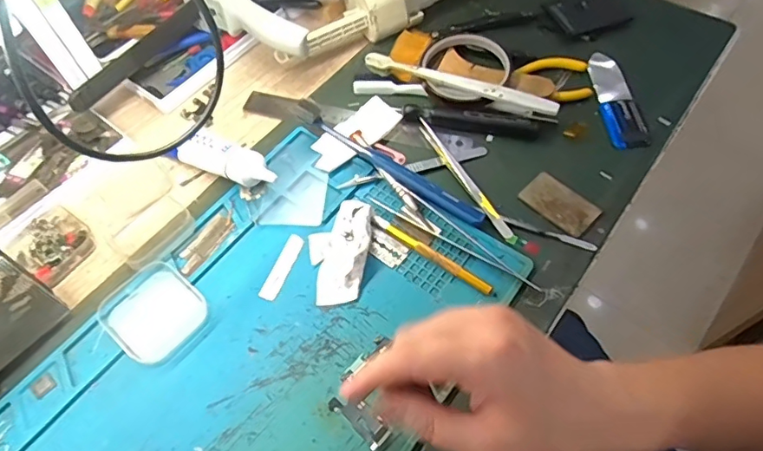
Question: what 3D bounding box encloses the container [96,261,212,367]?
[{"bbox_3d":[-0.172,0.064,0.393,0.071,0.015,0.064,36,67,20],"label":"container"}]

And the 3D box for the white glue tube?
[{"bbox_3d":[-0.138,-0.058,0.458,0.114,0.028,0.032,27,64,17],"label":"white glue tube"}]

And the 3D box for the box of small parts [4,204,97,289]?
[{"bbox_3d":[-0.278,0.012,0.434,0.062,0.019,0.056,34,66,20],"label":"box of small parts"}]

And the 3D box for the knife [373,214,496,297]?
[{"bbox_3d":[0.040,0.021,0.412,0.113,0.007,0.010,33,66,19],"label":"knife"}]

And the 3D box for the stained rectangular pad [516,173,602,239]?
[{"bbox_3d":[0.150,-0.019,0.435,0.037,0.005,0.060,-40,66,-19],"label":"stained rectangular pad"}]

